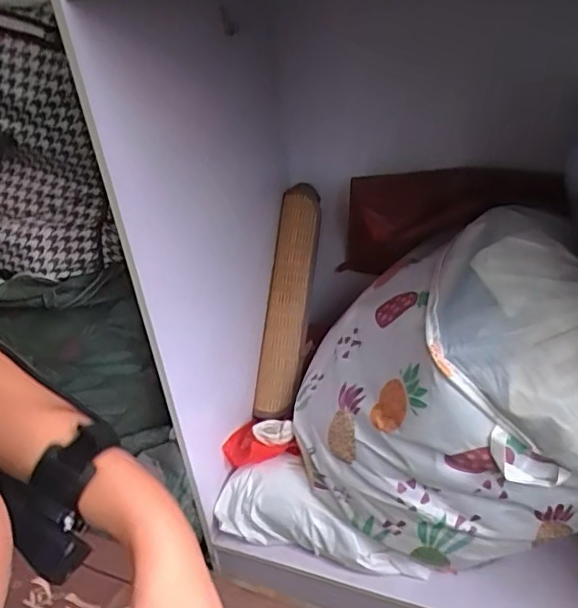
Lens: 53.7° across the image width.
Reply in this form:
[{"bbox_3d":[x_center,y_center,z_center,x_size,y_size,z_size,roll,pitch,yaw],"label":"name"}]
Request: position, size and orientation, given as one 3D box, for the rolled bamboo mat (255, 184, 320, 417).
[{"bbox_3d":[0.003,-0.012,1.234,0.099,0.516,0.075,5,-6,25],"label":"rolled bamboo mat"}]

